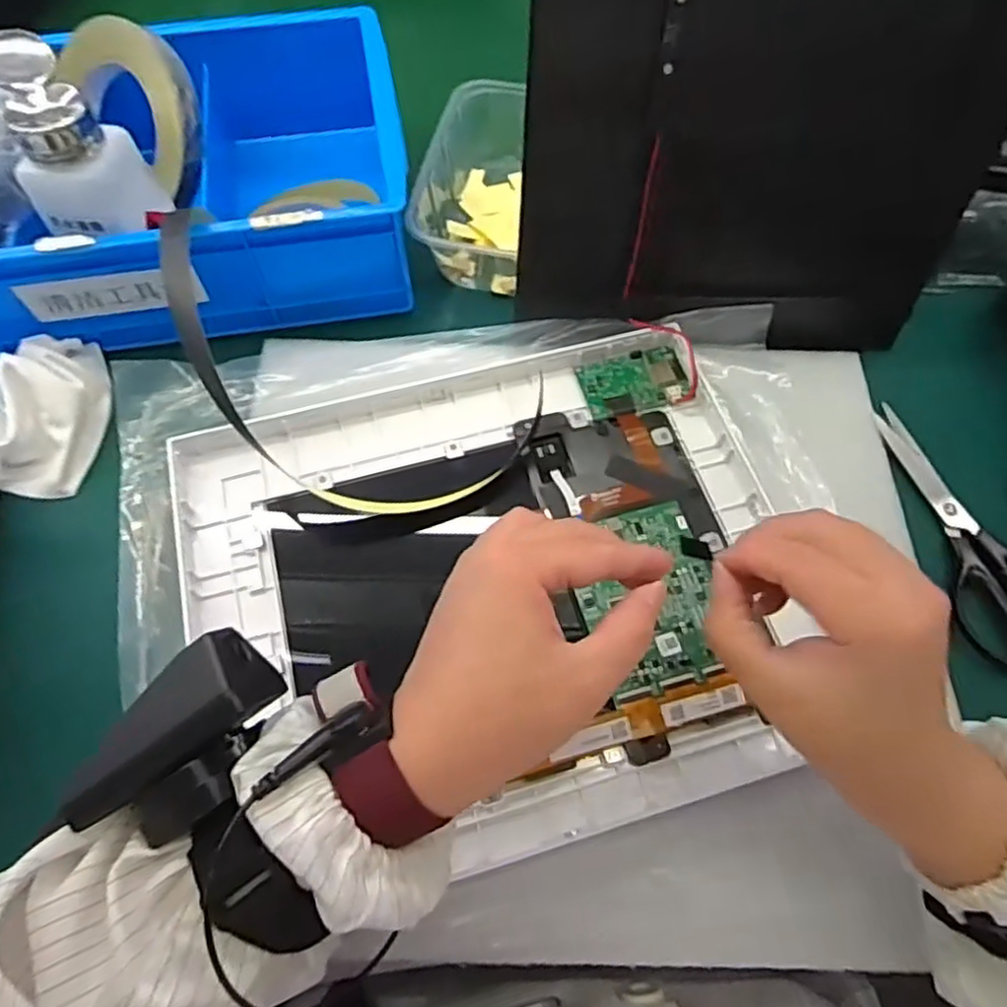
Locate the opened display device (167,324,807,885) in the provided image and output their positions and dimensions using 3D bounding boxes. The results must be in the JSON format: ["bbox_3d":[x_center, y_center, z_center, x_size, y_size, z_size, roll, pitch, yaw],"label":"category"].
[{"bbox_3d":[-0.005,0.039,0.365,0.300,0.018,0.254,-15,65,-7],"label":"opened display device"}]

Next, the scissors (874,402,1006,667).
[{"bbox_3d":[0.261,0.009,0.399,0.062,0.008,0.161,-13,65,-7],"label":"scissors"}]

